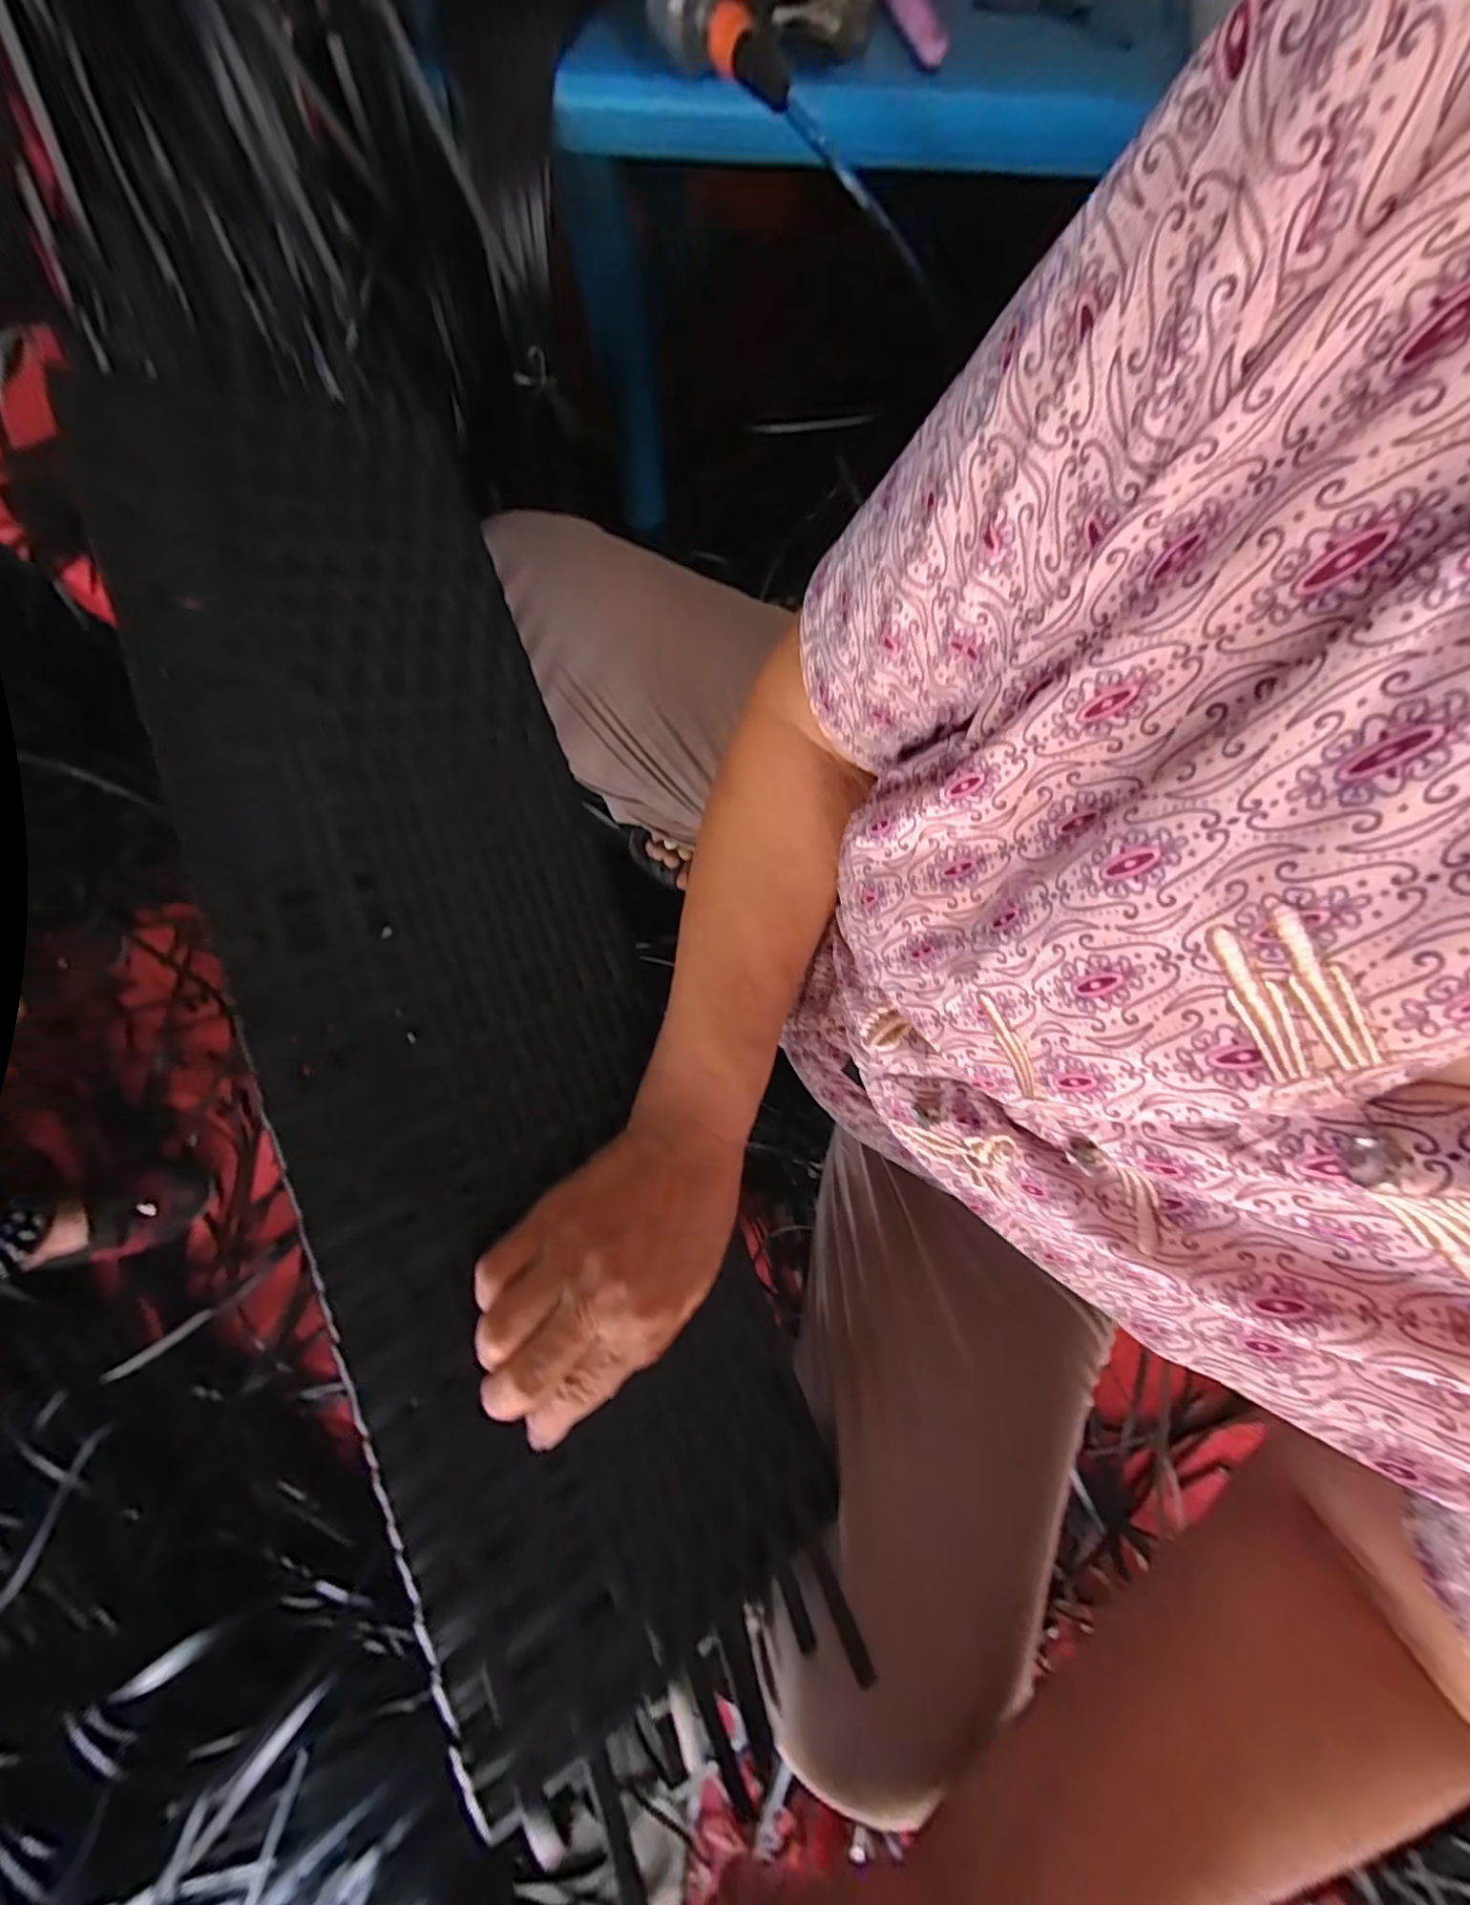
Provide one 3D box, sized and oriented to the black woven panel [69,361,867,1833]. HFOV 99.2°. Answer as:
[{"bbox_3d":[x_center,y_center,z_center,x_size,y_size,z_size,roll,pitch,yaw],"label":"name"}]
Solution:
[{"bbox_3d":[-0.139,0.010,0.319,0.186,0.015,0.675,-16,83,-31],"label":"black woven panel"}]

